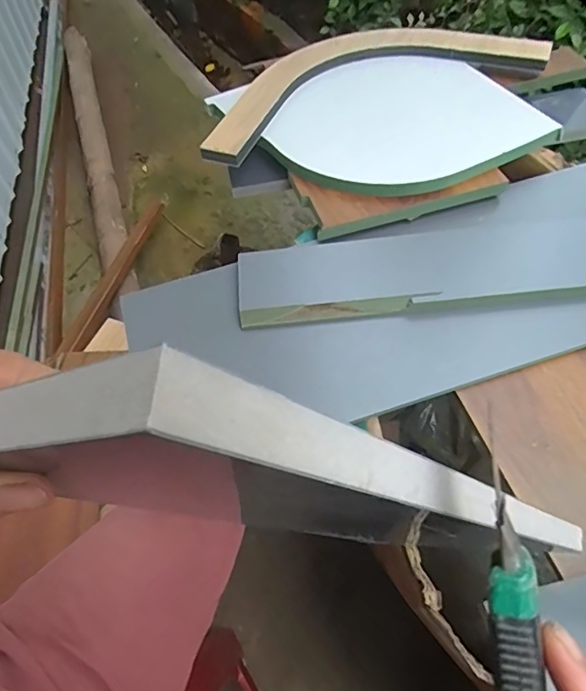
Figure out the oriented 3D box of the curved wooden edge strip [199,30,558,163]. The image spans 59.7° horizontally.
[{"bbox_3d":[0.091,-0.379,0.705,0.489,0.031,0.187,-21,62,-13],"label":"curved wooden edge strip"}]

